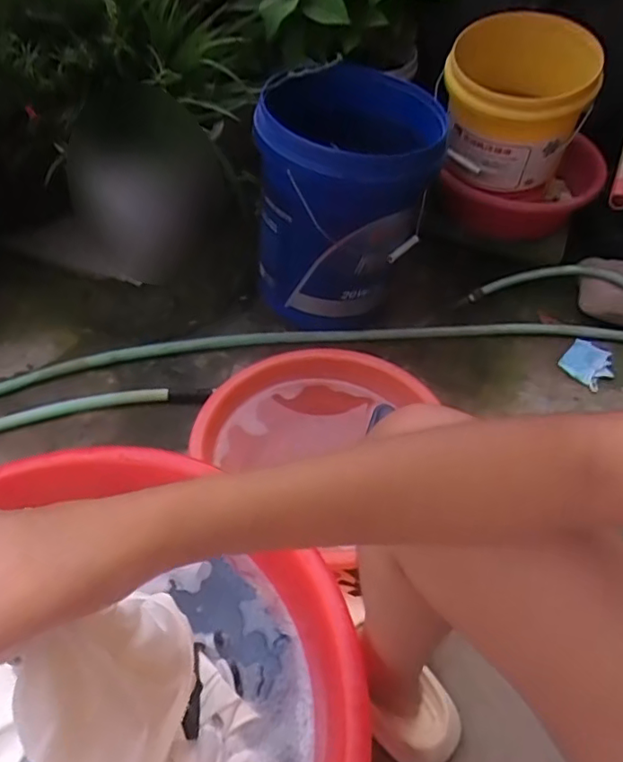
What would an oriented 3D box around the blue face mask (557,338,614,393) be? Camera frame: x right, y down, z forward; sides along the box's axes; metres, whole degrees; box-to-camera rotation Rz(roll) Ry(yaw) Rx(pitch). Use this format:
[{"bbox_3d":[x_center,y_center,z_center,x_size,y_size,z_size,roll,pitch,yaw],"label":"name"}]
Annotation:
[{"bbox_3d":[0.493,-0.033,1.039,0.082,0.015,0.100,36,54,23],"label":"blue face mask"}]

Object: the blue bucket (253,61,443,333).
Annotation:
[{"bbox_3d":[0.059,-0.318,1.038,0.272,0.357,0.303,15,49,6],"label":"blue bucket"}]

